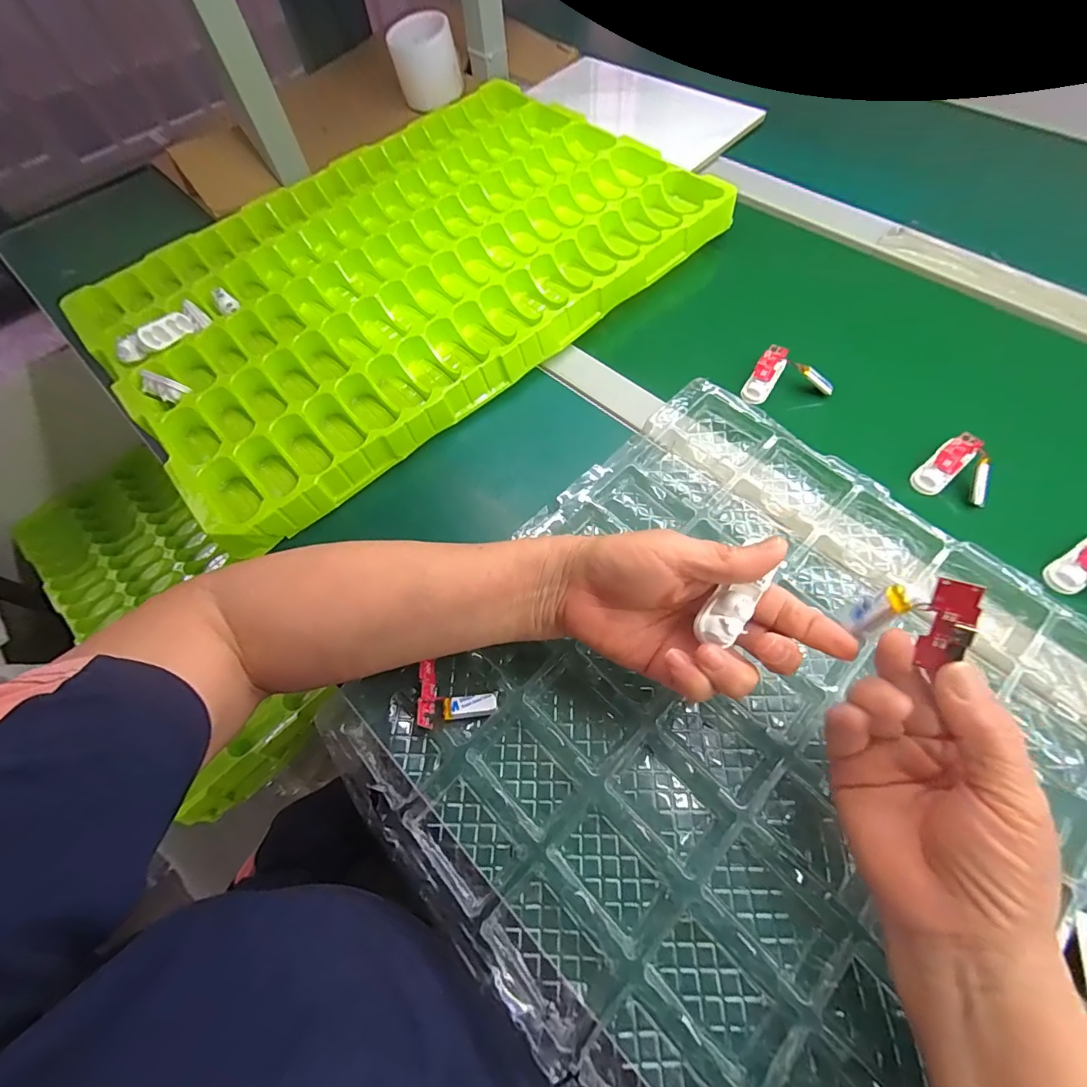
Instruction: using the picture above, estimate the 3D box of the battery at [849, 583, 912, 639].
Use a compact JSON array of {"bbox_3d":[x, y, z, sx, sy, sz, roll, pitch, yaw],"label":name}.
[{"bbox_3d":[0.162,0.032,0.227,0.007,0.030,0.013,-16,60,-43],"label":"battery"}]

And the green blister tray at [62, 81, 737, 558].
[{"bbox_3d":[-0.135,-0.286,0.475,0.566,0.045,0.380,-41,67,-16],"label":"green blister tray"}]

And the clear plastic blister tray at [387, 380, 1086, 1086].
[{"bbox_3d":[0.156,0.135,0.253,0.469,0.043,0.367,42,73,19],"label":"clear plastic blister tray"}]

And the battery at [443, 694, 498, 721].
[{"bbox_3d":[-0.046,0.103,0.295,0.034,0.008,0.013,-6,63,1],"label":"battery"}]

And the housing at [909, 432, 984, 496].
[{"bbox_3d":[0.305,-0.062,0.354,0.021,0.015,0.053,44,94,19],"label":"housing"}]

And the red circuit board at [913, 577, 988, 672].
[{"bbox_3d":[0.169,0.035,0.196,0.004,0.039,0.016,-10,22,-39],"label":"red circuit board"}]

